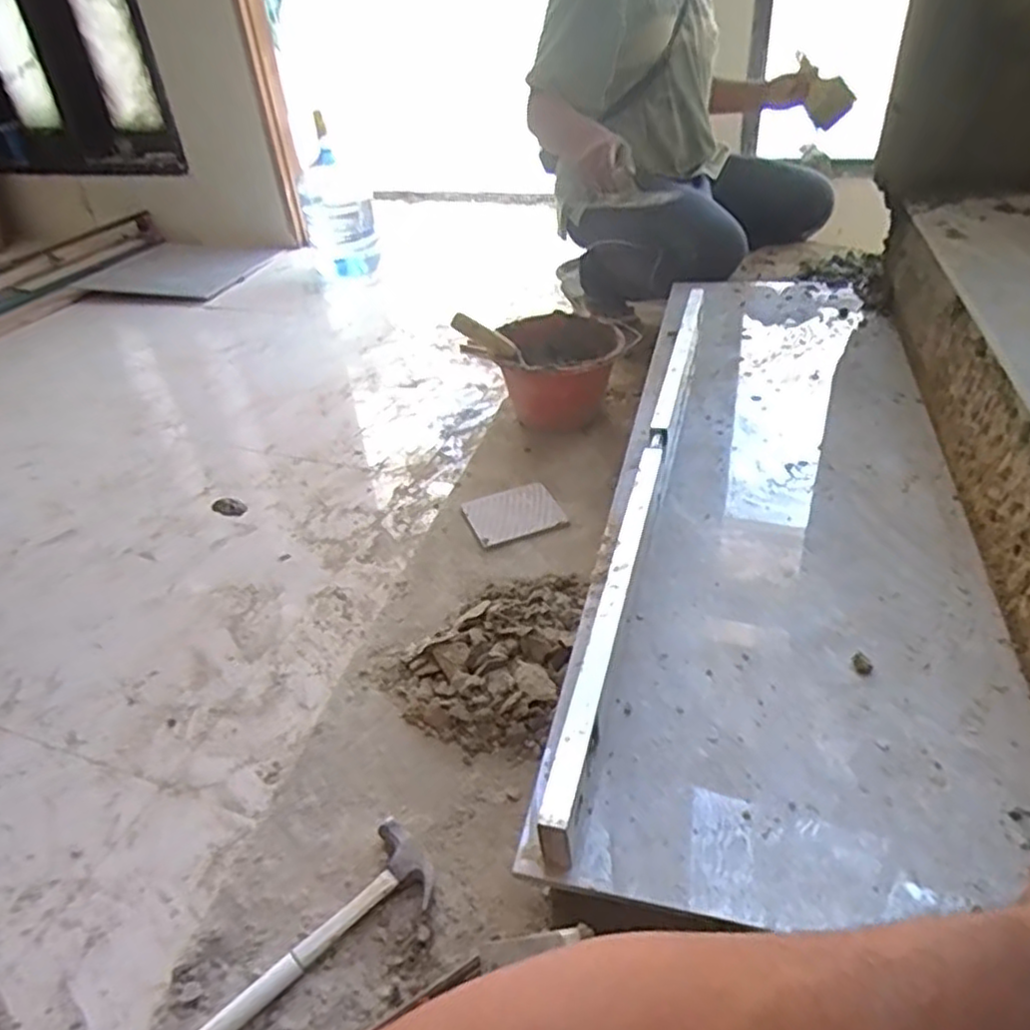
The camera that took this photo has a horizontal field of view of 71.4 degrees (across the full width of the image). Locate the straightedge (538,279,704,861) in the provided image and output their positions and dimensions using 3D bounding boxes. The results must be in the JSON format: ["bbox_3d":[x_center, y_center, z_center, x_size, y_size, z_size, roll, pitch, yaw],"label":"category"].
[{"bbox_3d":[0.153,-0.046,0.808,0.029,0.055,0.889,7,39,16],"label":"straightedge"}]

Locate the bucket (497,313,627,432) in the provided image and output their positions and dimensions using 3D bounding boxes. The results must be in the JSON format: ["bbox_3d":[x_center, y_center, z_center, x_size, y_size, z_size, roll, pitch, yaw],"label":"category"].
[{"bbox_3d":[0.086,-0.272,1.354,0.221,0.142,0.219,-3,37,3],"label":"bucket"}]

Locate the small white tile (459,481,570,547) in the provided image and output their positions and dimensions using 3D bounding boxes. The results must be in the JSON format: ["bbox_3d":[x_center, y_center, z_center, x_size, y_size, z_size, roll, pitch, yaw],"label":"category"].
[{"bbox_3d":[-0.002,-0.004,1.164,0.147,0.015,0.115,-16,48,-15],"label":"small white tile"}]

